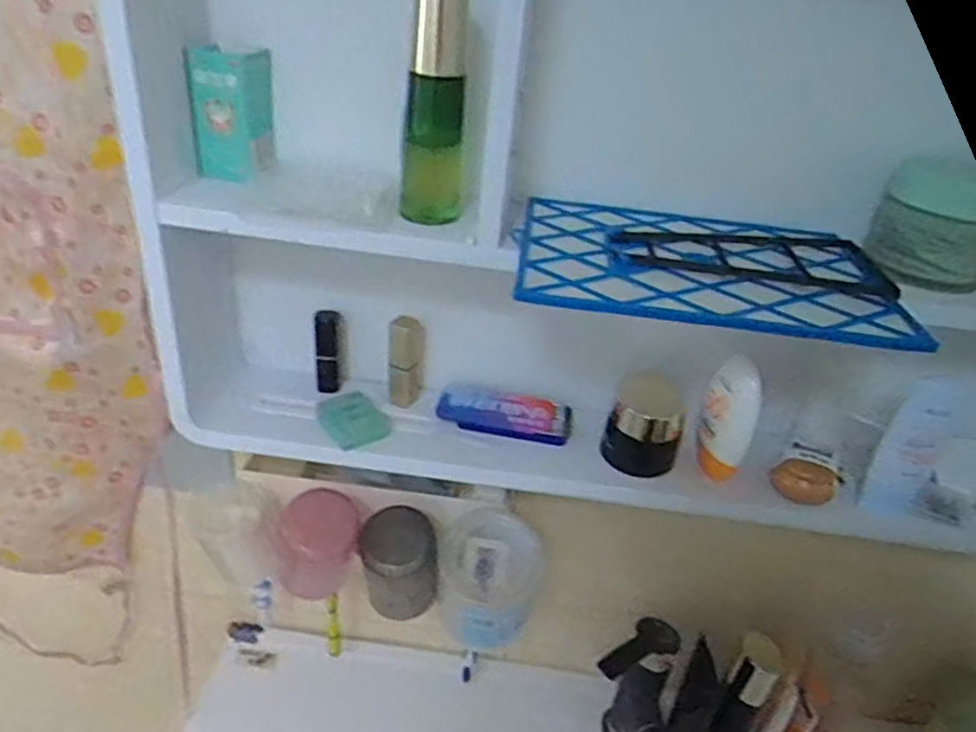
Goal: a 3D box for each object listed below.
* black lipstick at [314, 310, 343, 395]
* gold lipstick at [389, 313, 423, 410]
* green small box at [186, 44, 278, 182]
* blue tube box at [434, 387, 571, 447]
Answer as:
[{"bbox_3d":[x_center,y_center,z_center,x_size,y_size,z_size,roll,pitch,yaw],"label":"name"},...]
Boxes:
[{"bbox_3d":[-0.133,-0.009,0.578,0.020,0.073,0.021,-1,31,-12],"label":"black lipstick"},{"bbox_3d":[-0.068,-0.003,0.567,0.026,0.077,0.019,2,31,-7],"label":"gold lipstick"},{"bbox_3d":[-0.176,-0.176,0.482,0.042,0.080,0.047,10,31,5],"label":"green small box"},{"bbox_3d":[0.015,0.038,0.576,0.109,0.018,0.048,11,31,8],"label":"blue tube box"}]

